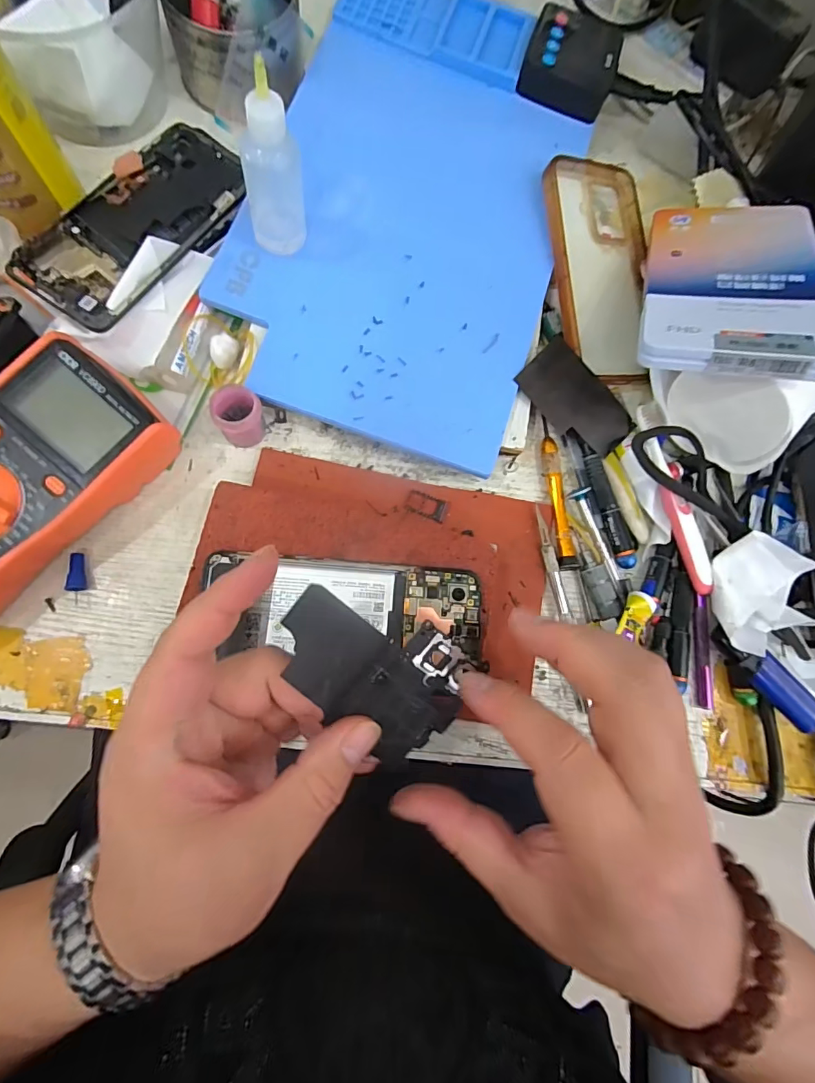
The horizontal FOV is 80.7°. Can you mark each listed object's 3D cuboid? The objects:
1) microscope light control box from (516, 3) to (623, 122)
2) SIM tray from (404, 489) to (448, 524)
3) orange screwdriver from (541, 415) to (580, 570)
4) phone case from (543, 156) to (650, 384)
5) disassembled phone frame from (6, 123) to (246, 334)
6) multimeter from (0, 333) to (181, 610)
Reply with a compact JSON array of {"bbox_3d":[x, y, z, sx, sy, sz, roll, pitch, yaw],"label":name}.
[{"bbox_3d":[0.130,-0.377,0.374,0.070,0.016,0.074,20,77,-2],"label":"microscope light control box"},{"bbox_3d":[0.013,-0.024,0.323,0.028,0.004,0.015,21,77,-2],"label":"SIM tray"},{"bbox_3d":[0.104,-0.035,0.334,0.012,0.016,0.109,-3,79,-7],"label":"orange screwdriver"},{"bbox_3d":[0.149,-0.204,0.361,0.085,0.012,0.174,-6,85,-22],"label":"phone case"},{"bbox_3d":[-0.177,-0.214,0.322,0.081,0.012,0.163,37,76,5],"label":"disassembled phone frame"},{"bbox_3d":[-0.227,-0.026,0.275,0.087,0.048,0.178,41,78,2],"label":"multimeter"}]

